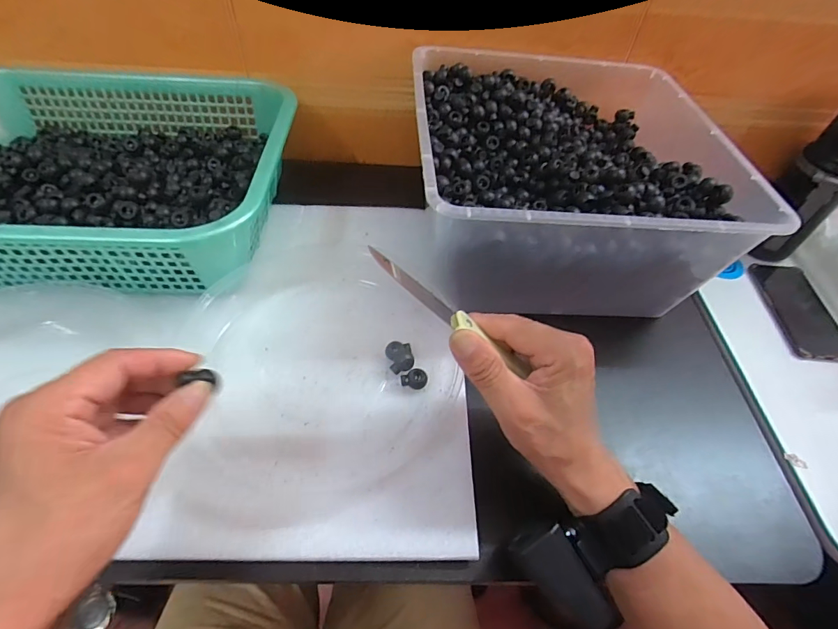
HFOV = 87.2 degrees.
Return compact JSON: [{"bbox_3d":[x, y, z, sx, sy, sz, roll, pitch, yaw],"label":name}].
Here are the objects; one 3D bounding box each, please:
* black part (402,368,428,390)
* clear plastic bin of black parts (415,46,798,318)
[{"bbox_3d":[-0.004,0.055,0.375,0.021,0.015,0.015,11,51,4],"label":"black part"},{"bbox_3d":[0.144,-0.140,0.469,0.298,0.140,0.300,0,51,-5],"label":"clear plastic bin of black parts"}]

